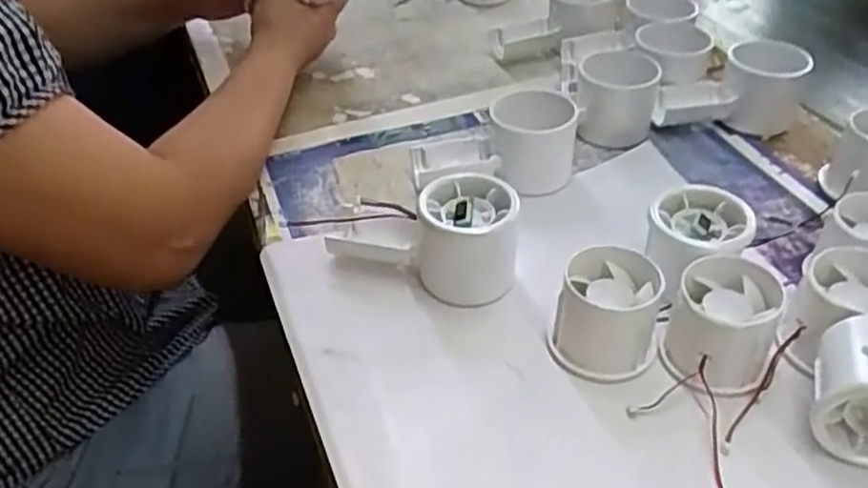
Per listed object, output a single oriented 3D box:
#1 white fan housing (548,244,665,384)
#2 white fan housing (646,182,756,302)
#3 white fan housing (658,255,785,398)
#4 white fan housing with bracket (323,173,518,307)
[{"bbox_3d":[0.093,0.036,0.408,0.056,0.048,0.058,12,42,16],"label":"white fan housing"},{"bbox_3d":[0.150,0.004,0.444,0.055,0.055,0.053,-1,40,1],"label":"white fan housing"},{"bbox_3d":[0.150,0.041,0.398,0.054,0.047,0.059,3,41,5],"label":"white fan housing"},{"bbox_3d":[-0.004,-0.008,0.455,0.105,0.060,0.048,14,43,18],"label":"white fan housing with bracket"}]

